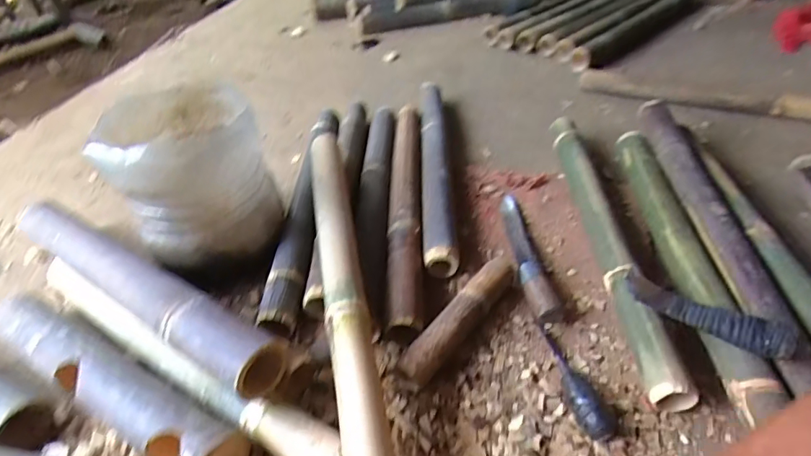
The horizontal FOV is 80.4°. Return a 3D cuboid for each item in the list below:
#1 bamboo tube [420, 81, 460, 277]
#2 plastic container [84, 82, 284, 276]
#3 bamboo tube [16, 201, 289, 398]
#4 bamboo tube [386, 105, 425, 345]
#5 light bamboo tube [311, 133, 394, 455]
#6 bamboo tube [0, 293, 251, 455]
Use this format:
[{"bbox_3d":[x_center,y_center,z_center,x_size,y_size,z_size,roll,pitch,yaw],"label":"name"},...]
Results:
[{"bbox_3d":[0.064,-0.125,0.982,0.052,0.054,0.544,-2,45,3],"label":"bamboo tube"},{"bbox_3d":[-0.358,-0.096,0.826,0.241,0.215,0.271,-12,43,-7],"label":"plastic container"},{"bbox_3d":[-0.403,0.078,0.713,0.589,0.065,0.083,22,50,27],"label":"bamboo tube"},{"bbox_3d":[0.001,-0.063,0.939,0.066,0.057,0.645,-3,43,3],"label":"bamboo tube"},{"bbox_3d":[-0.094,0.057,0.706,0.048,0.046,0.617,-10,45,-6],"label":"light bamboo tube"},{"bbox_3d":[-0.409,0.209,0.658,0.487,0.082,0.082,20,49,25],"label":"bamboo tube"}]

